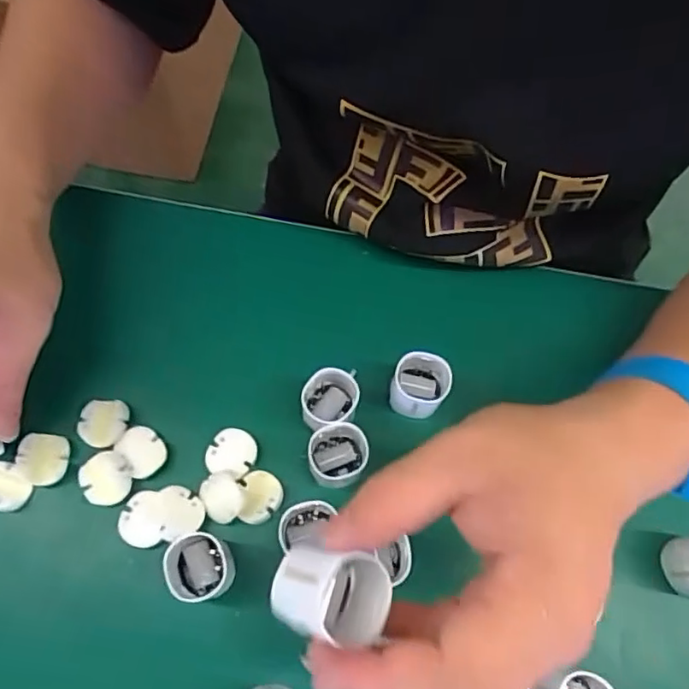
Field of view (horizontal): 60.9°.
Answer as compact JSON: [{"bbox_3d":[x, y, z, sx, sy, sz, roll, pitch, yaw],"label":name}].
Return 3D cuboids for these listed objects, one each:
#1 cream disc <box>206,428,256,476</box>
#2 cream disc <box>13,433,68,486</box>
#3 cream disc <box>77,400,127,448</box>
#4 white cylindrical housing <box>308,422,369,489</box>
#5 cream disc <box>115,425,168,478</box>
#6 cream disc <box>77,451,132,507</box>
[{"bbox_3d":[-0.062,0.059,0.323,0.026,0.005,0.025,0,69,-1],"label":"cream disc"},{"bbox_3d":[-0.162,0.060,0.312,0.022,0.008,0.026,17,70,5],"label":"cream disc"},{"bbox_3d":[-0.134,0.043,0.323,0.025,0.004,0.026,0,69,-1],"label":"cream disc"},{"bbox_3d":[-0.003,0.060,0.314,0.031,0.028,0.029,0,69,-1],"label":"white cylindrical housing"},{"bbox_3d":[-0.111,0.058,0.320,0.021,0.005,0.028,-39,75,-14],"label":"cream disc"},{"bbox_3d":[-0.128,0.071,0.312,0.024,0.004,0.028,-24,72,-10],"label":"cream disc"}]

